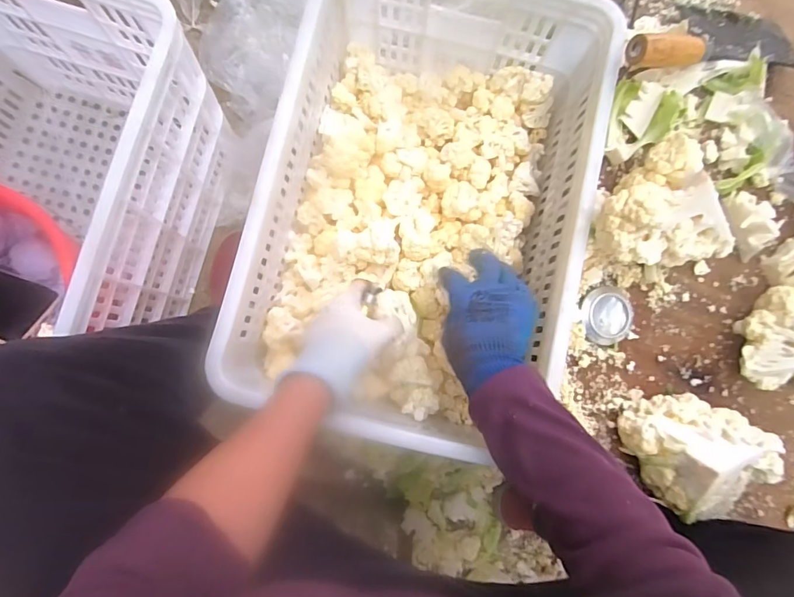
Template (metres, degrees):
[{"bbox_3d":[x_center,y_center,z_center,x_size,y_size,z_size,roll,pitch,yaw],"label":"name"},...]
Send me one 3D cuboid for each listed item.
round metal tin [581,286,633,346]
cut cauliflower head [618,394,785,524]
[{"bbox_3d":[0.233,0.019,0.492,0.061,0.016,0.062,1,85,-6],"label":"round metal tin"},{"bbox_3d":[0.301,0.162,0.456,0.137,0.087,0.121,15,83,-5],"label":"cut cauliflower head"}]

